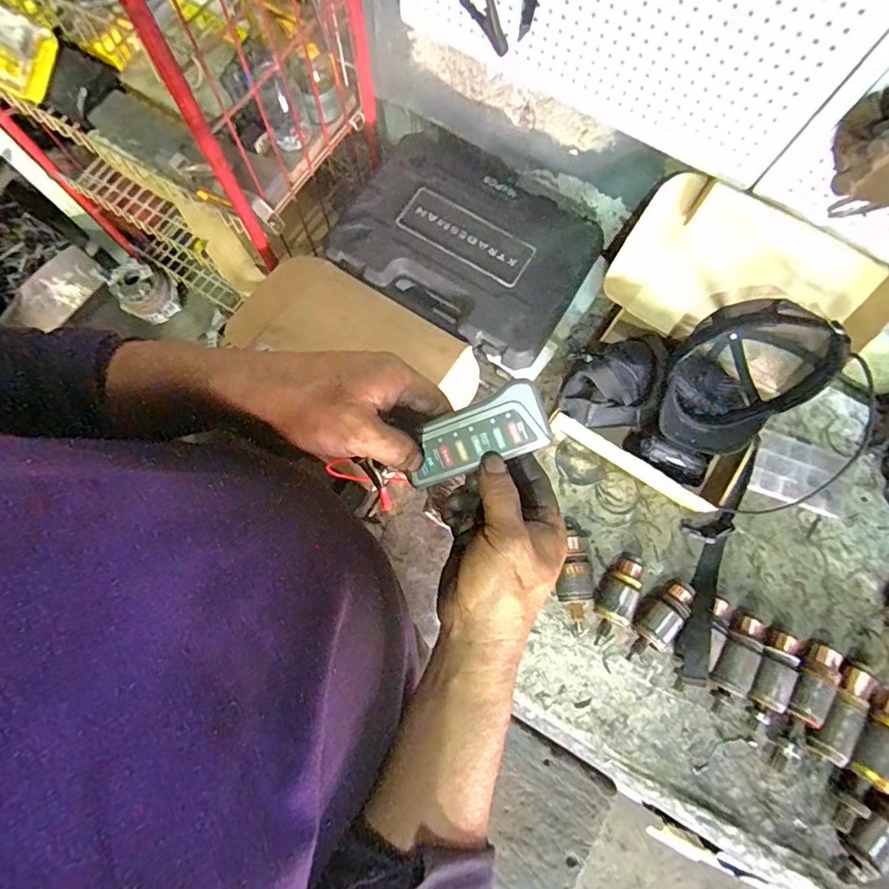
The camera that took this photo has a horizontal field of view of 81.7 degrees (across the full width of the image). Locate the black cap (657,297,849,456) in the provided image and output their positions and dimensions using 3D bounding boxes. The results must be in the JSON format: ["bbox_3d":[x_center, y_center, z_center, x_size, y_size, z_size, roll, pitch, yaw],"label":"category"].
[{"bbox_3d":[0.403,-0.107,0.731,0.194,0.238,0.130,27,37,-16],"label":"black cap"}]

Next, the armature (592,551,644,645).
[{"bbox_3d":[0.250,0.222,0.747,0.052,0.050,0.140,22,78,3],"label":"armature"}]

